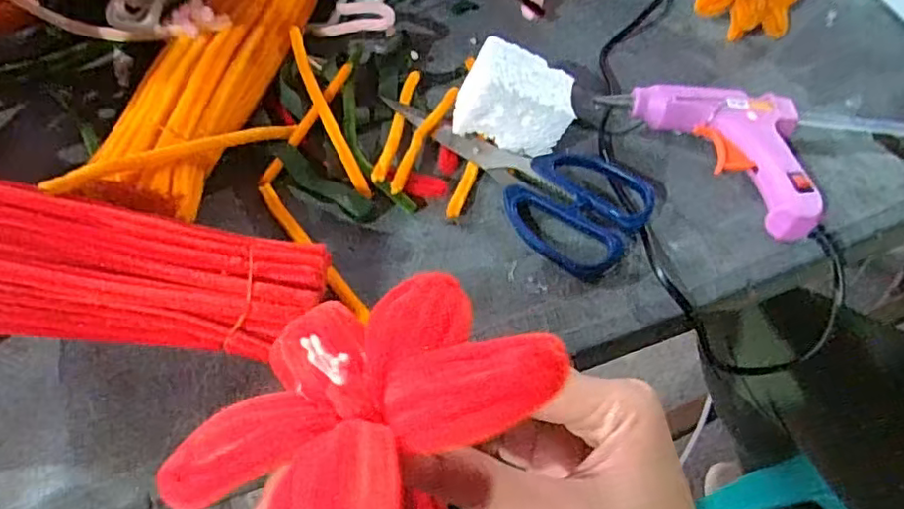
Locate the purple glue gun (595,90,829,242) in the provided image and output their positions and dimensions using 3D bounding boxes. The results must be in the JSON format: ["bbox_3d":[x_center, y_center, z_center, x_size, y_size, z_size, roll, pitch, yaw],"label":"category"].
[{"bbox_3d":[0.175,-0.073,0.377,0.080,0.027,0.138,-33,62,-23],"label":"purple glue gun"}]

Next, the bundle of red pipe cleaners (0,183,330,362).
[{"bbox_3d":[-0.204,0.000,0.254,0.290,0.031,0.065,7,51,-13],"label":"bundle of red pipe cleaners"}]

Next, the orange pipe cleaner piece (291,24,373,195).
[{"bbox_3d":[-0.079,-0.092,0.380,0.011,0.025,0.140,-19,58,-16],"label":"orange pipe cleaner piece"}]

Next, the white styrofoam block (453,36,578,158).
[{"bbox_3d":[0.037,-0.091,0.363,0.066,0.057,0.035,8,54,2],"label":"white styrofoam block"}]

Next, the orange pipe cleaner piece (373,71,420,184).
[{"bbox_3d":[-0.035,-0.080,0.382,0.010,0.009,0.101,10,55,4],"label":"orange pipe cleaner piece"}]

